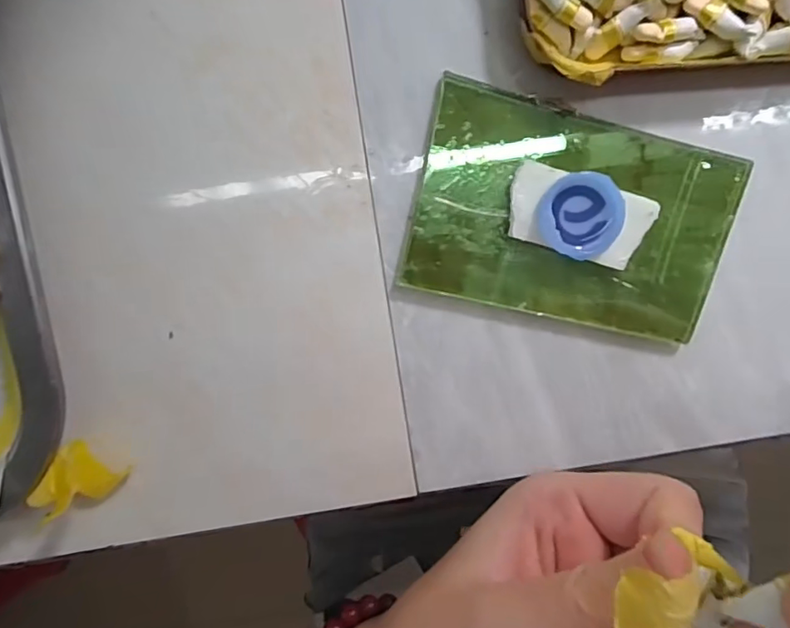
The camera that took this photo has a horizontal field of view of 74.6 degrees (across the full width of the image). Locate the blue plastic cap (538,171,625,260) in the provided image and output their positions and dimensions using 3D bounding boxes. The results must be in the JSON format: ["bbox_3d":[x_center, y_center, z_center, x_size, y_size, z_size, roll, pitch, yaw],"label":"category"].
[{"bbox_3d":[0.060,-0.031,0.167,0.027,0.006,0.026,0,98,-2],"label":"blue plastic cap"}]

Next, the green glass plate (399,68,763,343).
[{"bbox_3d":[0.059,-0.032,0.172,0.102,0.006,0.067,13,97,-3],"label":"green glass plate"}]

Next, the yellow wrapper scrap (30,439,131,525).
[{"bbox_3d":[-0.102,0.054,0.167,0.023,0.018,0.019,-40,97,4],"label":"yellow wrapper scrap"}]

